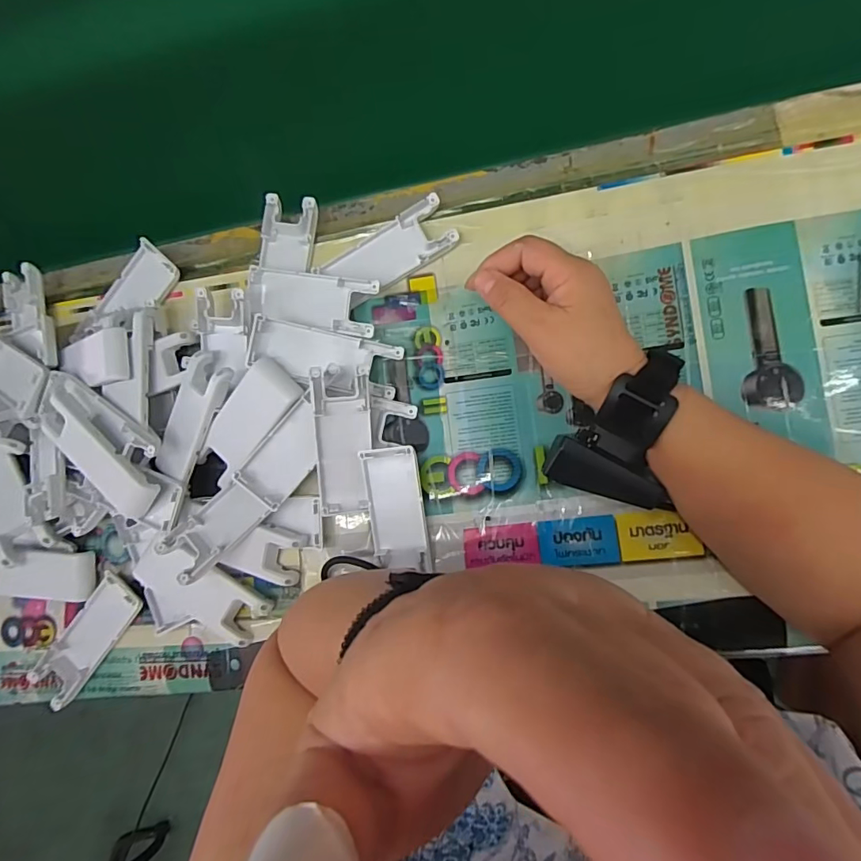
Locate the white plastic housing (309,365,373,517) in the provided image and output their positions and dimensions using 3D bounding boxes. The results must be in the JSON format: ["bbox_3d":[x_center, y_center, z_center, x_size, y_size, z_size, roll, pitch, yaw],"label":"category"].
[{"bbox_3d":[-0.061,0.009,0.344,0.035,0.021,0.103,6,107,10],"label":"white plastic housing"}]

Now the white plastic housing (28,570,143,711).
[{"bbox_3d":[-0.270,0.162,0.393,0.041,0.015,0.104,37,93,9],"label":"white plastic housing"}]

